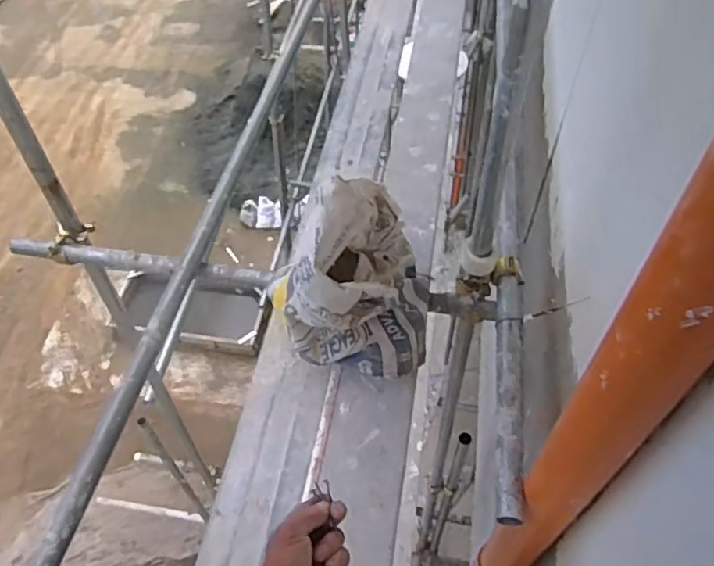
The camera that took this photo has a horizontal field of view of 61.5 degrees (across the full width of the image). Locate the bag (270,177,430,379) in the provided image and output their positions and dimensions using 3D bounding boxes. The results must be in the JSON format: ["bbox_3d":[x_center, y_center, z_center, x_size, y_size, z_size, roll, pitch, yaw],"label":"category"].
[{"bbox_3d":[0.015,-0.028,1.079,0.231,0.324,0.320,3,52,4],"label":"bag"}]

